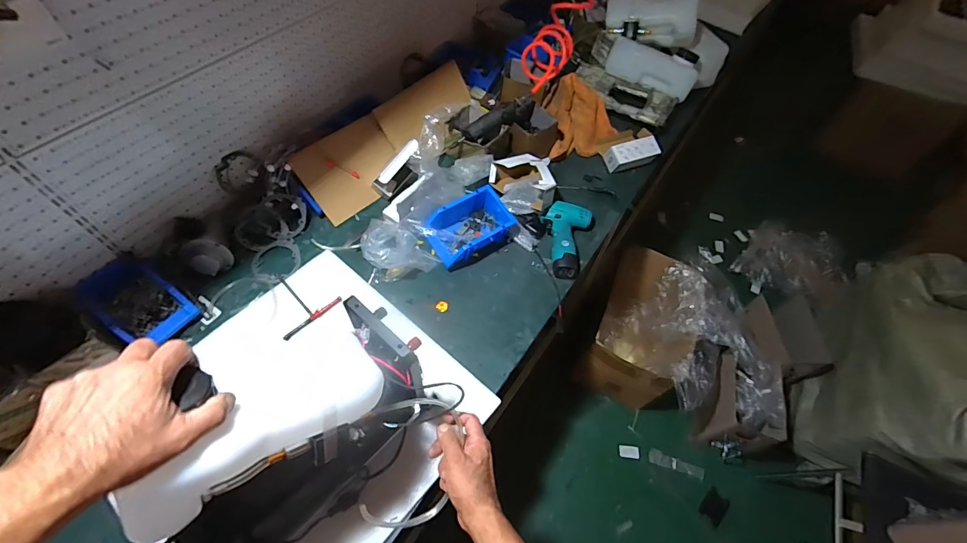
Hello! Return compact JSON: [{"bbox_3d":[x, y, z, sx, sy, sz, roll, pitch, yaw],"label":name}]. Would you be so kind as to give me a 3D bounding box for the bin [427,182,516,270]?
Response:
[{"bbox_3d":[-0.034,-0.095,0.939,0.194,0.084,0.118,-30,63,-21],"label":"bin"}]

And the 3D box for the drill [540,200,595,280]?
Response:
[{"bbox_3d":[0.185,-0.078,0.958,0.116,0.049,0.192,20,58,9],"label":"drill"}]

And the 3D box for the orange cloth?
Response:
[{"bbox_3d":[0.270,-0.429,1.155,0.184,0.107,0.238,-1,57,-4],"label":"orange cloth"}]

